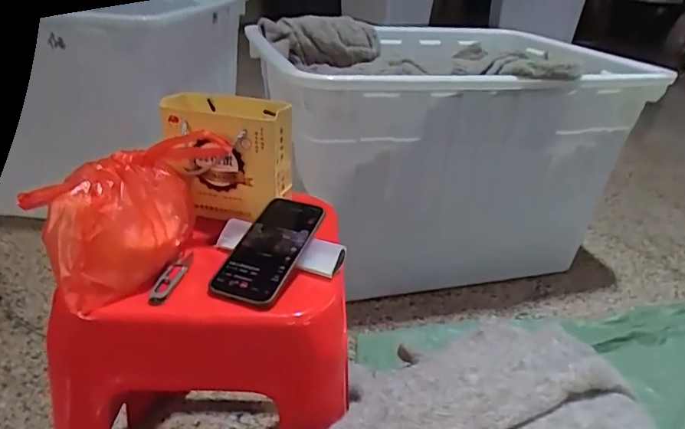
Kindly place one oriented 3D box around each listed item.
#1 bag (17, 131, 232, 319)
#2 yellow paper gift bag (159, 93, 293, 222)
[{"bbox_3d":[-0.225,-0.007,0.561,0.202,0.122,0.130,-21,35,-38],"label":"bag"},{"bbox_3d":[-0.151,-0.073,0.659,0.157,0.140,0.088,8,27,10],"label":"yellow paper gift bag"}]

